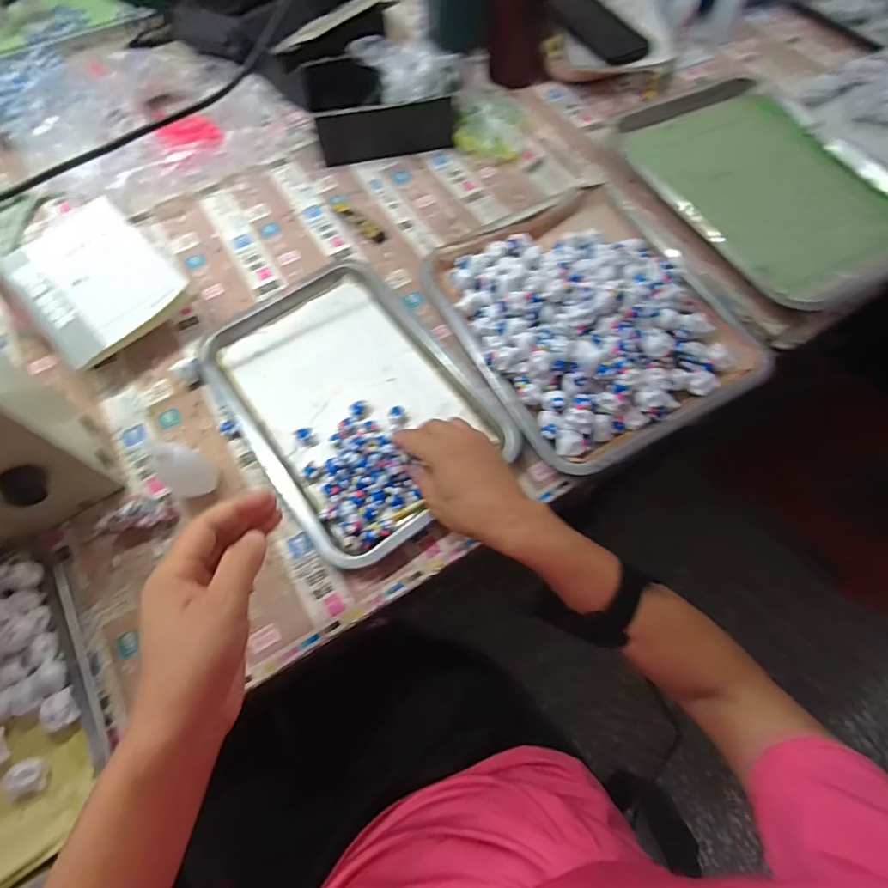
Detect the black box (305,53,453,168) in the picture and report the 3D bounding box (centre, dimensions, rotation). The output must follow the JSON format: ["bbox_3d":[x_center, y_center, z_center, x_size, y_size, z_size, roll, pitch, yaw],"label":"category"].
[{"bbox_3d":[-0.092,-0.439,0.663,0.196,0.077,0.101,-12,66,-4],"label":"black box"}]

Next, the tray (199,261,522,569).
[{"bbox_3d":[-0.092,-0.050,0.513,0.211,0.025,0.302,-34,70,-13],"label":"tray"}]

